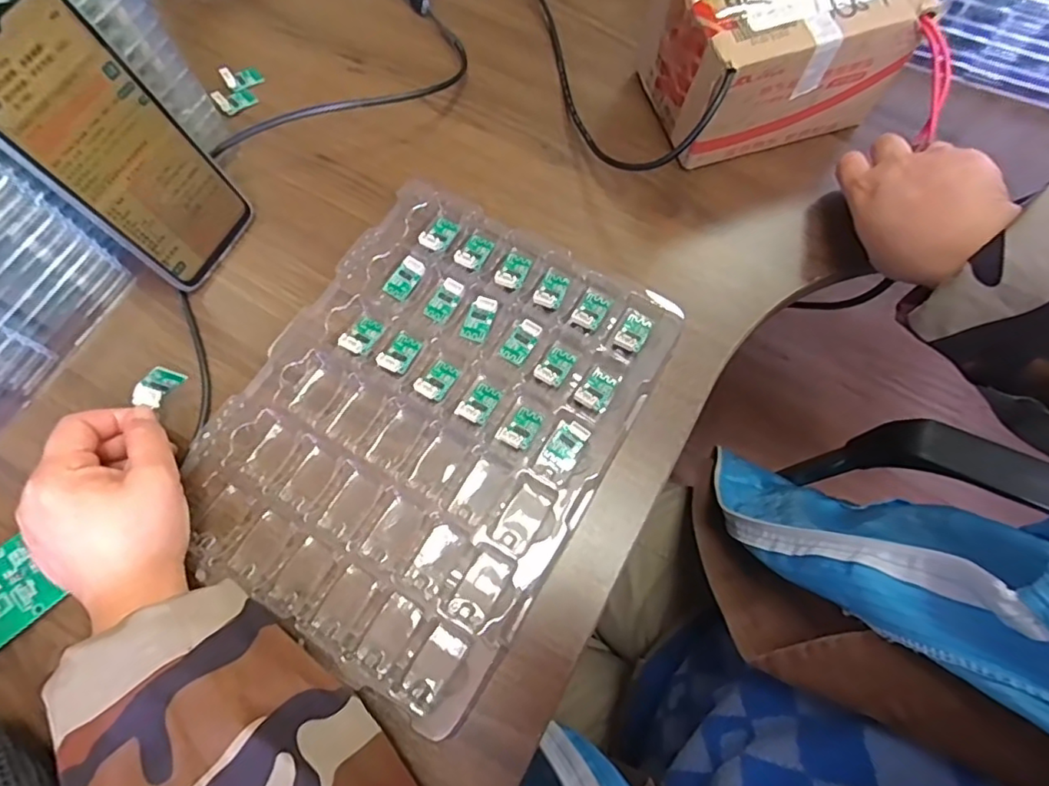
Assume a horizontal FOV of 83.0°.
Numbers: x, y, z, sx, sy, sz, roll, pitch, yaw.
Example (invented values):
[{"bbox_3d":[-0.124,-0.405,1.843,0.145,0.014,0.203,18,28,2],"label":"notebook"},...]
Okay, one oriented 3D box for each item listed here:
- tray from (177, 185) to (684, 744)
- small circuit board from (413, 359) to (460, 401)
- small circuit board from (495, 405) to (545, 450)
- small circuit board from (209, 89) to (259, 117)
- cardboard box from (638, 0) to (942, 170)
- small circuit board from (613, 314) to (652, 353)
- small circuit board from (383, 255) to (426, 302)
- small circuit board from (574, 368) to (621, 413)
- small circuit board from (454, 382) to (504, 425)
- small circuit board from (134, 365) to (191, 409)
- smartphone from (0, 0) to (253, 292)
[{"bbox_3d":[-0.057,0.012,0.358,0.213,0.020,0.275,30,74,10],"label":"tray"},{"bbox_3d":[-0.054,-0.008,0.368,0.018,0.008,0.026,34,75,11],"label":"small circuit board"},{"bbox_3d":[-0.002,0.020,0.359,0.018,0.008,0.028,30,74,10],"label":"small circuit board"},{"bbox_3d":[-0.219,-0.223,0.449,0.028,0.010,0.015,-25,72,-8],"label":"small circuit board"},{"bbox_3d":[0.173,-0.238,0.411,0.153,0.102,0.106,-15,71,-5],"label":"cardboard box"},{"bbox_3d":[0.070,-0.039,0.379,0.017,0.005,0.026,31,74,11],"label":"small circuit board"},{"bbox_3d":[-0.080,-0.076,0.396,0.020,0.007,0.028,36,75,12],"label":"small circuit board"},{"bbox_3d":[0.045,-0.003,0.366,0.020,0.006,0.027,27,73,9],"label":"small circuit board"},{"bbox_3d":[-0.027,0.005,0.364,0.019,0.006,0.028,29,74,10],"label":"small circuit board"},{"bbox_3d":[-0.217,-0.004,0.352,0.028,0.005,0.017,-49,115,-8],"label":"small circuit board"},{"bbox_3d":[-0.226,-0.134,0.339,0.005,0.162,0.077,21,70,24],"label":"smartphone"}]

